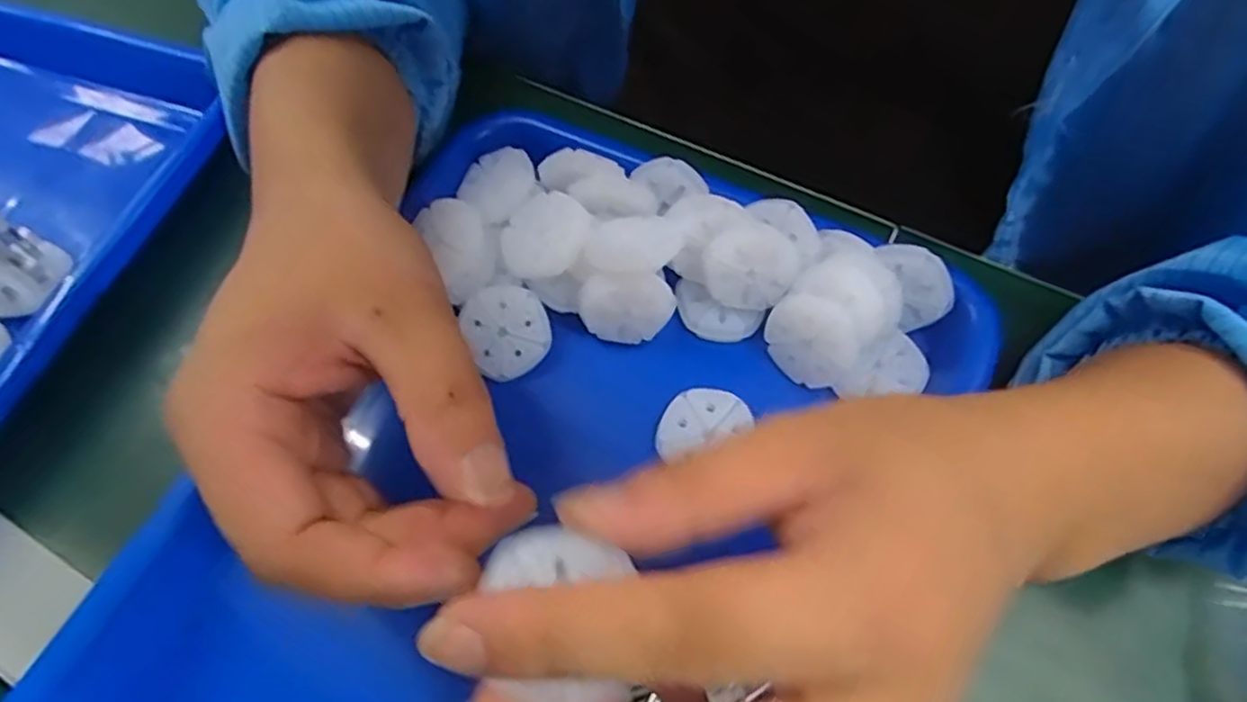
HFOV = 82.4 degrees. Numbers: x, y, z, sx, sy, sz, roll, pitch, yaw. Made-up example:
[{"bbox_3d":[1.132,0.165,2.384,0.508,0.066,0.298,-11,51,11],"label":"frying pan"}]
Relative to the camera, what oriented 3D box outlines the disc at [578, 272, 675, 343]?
[{"bbox_3d":[0.001,-0.017,0.285,0.036,0.034,0.005,3,43,-2],"label":"disc"}]

